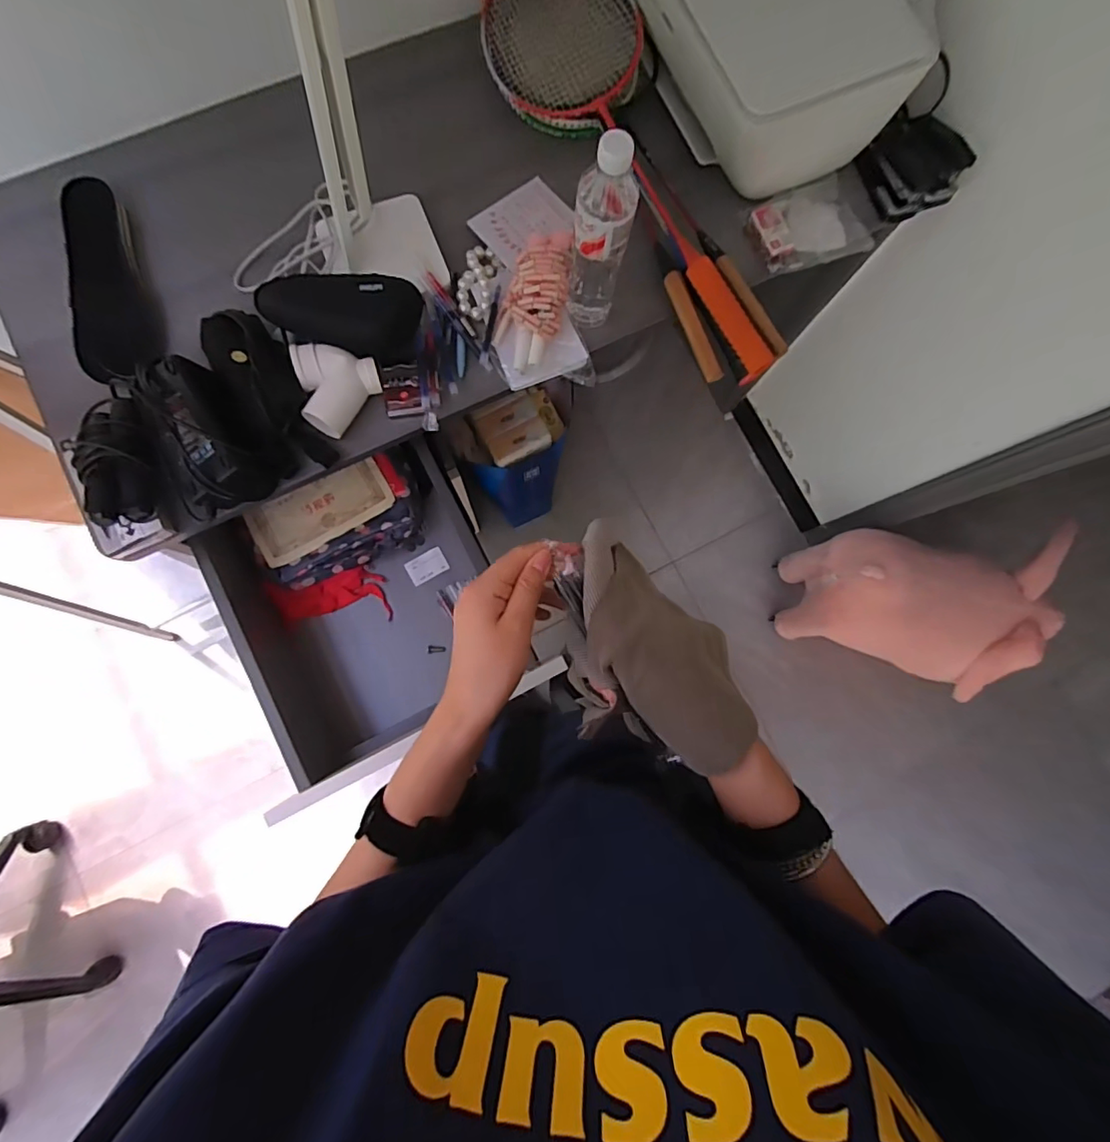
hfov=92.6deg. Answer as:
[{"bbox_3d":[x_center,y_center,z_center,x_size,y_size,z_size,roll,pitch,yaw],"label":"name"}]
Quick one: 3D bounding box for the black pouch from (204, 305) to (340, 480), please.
[{"bbox_3d":[-0.335,-0.212,0.621,0.076,0.079,0.203,-26,83,-8],"label":"black pouch"}]

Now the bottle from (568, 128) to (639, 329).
[{"bbox_3d":[0.049,-0.360,0.577,0.061,0.213,0.052,14,80,-2],"label":"bottle"}]

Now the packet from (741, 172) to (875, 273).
[{"bbox_3d":[0.351,-0.476,0.731,0.162,0.017,0.115,-25,83,-8],"label":"packet"}]

